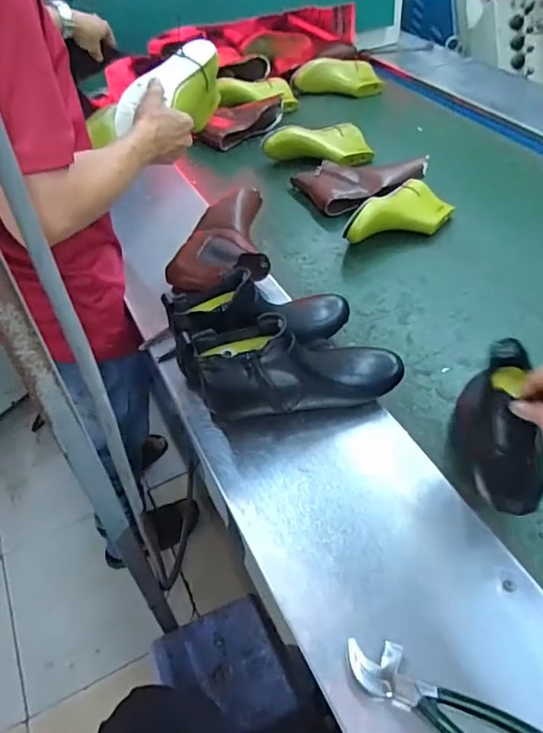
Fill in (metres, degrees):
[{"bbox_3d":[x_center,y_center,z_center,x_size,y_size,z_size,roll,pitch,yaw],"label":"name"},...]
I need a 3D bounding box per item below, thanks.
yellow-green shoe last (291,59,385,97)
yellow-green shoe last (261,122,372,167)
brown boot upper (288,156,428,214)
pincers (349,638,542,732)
[{"bbox_3d":[0.178,-0.790,1.417,0.231,0.073,0.090,-6,47,-3],"label":"yellow-green shoe last"},{"bbox_3d":[0.091,-0.484,1.154,0.225,0.076,0.099,-9,48,-5],"label":"yellow-green shoe last"},{"bbox_3d":[0.187,-0.378,1.056,0.239,0.060,0.159,-19,49,-14],"label":"brown boot upper"},{"bbox_3d":[0.152,0.290,0.432,0.190,0.017,0.049,24,53,23],"label":"pincers"}]

